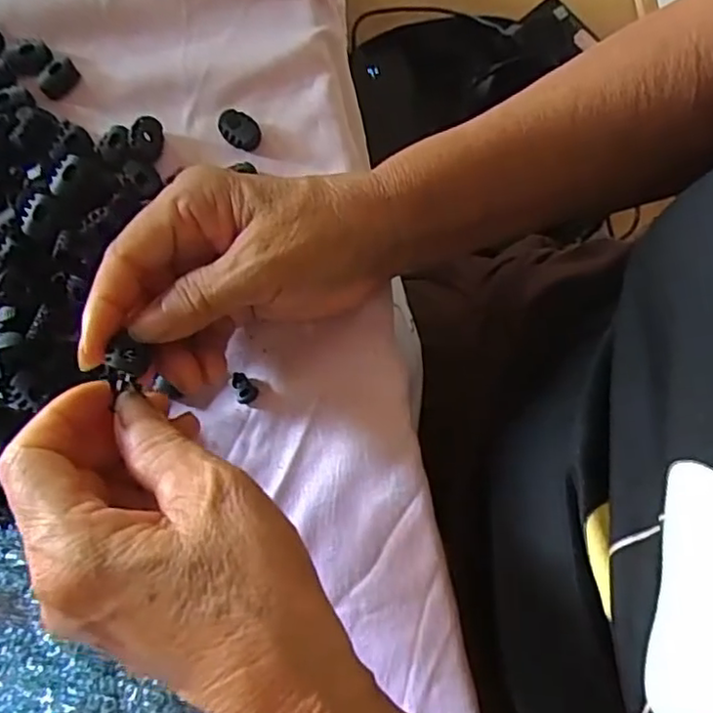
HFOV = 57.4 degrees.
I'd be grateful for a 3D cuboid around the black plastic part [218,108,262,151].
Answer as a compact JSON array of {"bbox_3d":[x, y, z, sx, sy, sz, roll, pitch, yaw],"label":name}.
[{"bbox_3d":[-0.060,-0.117,0.336,0.018,0.009,0.024,-40,81,-7],"label":"black plastic part"}]

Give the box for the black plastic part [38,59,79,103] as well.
[{"bbox_3d":[-0.158,-0.147,0.346,0.013,0.009,0.023,34,81,7],"label":"black plastic part"}]

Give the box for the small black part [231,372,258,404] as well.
[{"bbox_3d":[-0.055,0.015,0.311,0.011,0.006,0.016,-40,81,-6],"label":"small black part"}]

